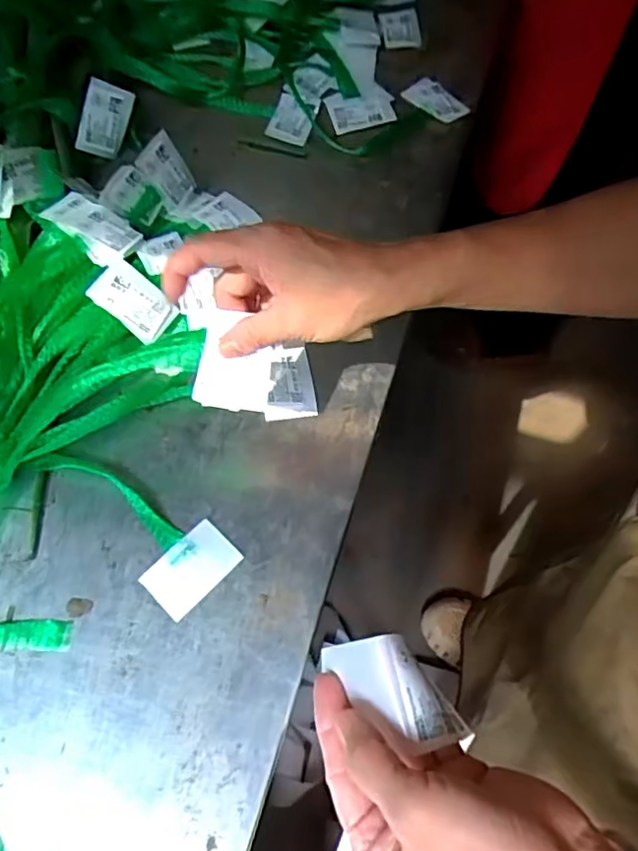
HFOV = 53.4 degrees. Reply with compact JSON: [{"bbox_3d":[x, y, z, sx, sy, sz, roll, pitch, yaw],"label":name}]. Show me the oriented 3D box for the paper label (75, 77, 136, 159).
[{"bbox_3d":[-0.190,-0.272,0.565,0.041,0.061,0.006,4,32,-32],"label":"paper label"}]

